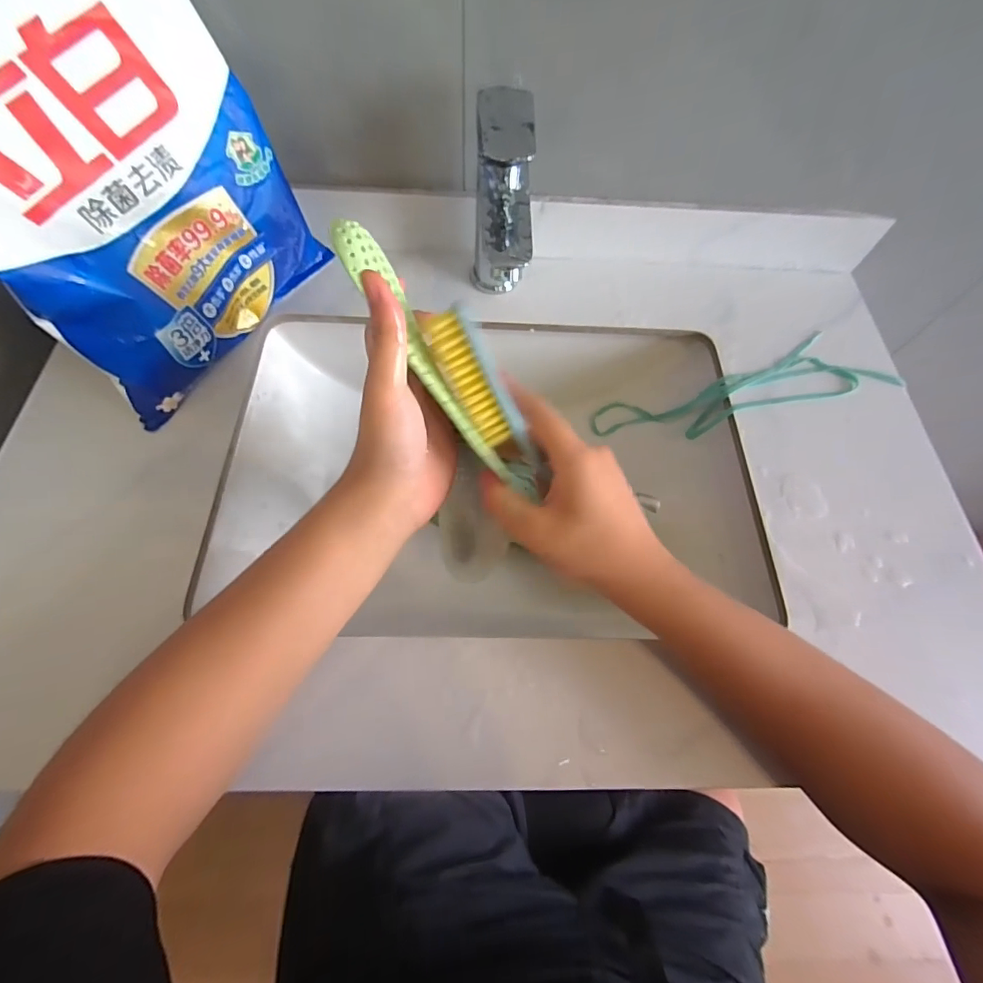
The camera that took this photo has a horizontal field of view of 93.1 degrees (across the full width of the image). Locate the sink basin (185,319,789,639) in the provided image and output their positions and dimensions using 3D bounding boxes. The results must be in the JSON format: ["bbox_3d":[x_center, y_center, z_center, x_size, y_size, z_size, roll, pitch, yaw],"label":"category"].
[{"bbox_3d":[-0.001,-0.028,0.454,0.438,0.111,0.309,1,64,-2],"label":"sink basin"}]

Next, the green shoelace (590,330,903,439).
[{"bbox_3d":[0.254,-0.091,0.497,0.261,0.119,0.089,-3,65,-4],"label":"green shoelace"}]

